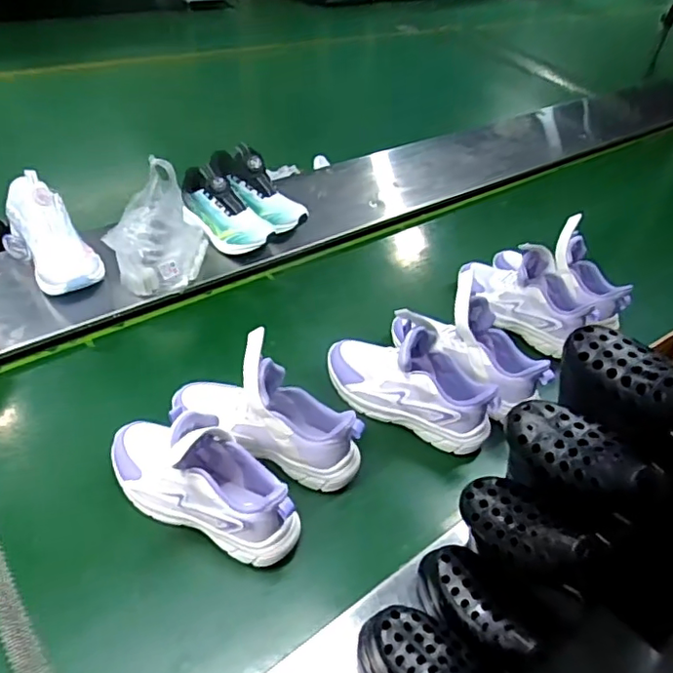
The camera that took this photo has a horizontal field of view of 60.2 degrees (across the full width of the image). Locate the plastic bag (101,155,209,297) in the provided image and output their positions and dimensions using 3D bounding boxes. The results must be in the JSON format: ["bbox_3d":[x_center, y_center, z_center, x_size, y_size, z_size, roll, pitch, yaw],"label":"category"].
[{"bbox_3d":[-0.308,-0.188,0.992,0.158,0.123,0.226,-6,45,-16],"label":"plastic bag"}]

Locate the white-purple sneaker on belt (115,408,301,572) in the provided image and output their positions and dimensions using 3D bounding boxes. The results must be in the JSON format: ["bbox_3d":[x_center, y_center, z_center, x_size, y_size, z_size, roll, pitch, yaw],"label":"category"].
[{"bbox_3d":[-0.161,0.158,0.676,0.252,0.126,0.088,21,44,12],"label":"white-purple sneaker on belt"}]

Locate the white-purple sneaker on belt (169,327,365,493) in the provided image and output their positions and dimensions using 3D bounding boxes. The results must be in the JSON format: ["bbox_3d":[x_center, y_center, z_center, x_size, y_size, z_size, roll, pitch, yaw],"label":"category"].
[{"bbox_3d":[-0.090,0.090,0.738,0.256,0.151,0.090,21,44,13],"label":"white-purple sneaker on belt"}]

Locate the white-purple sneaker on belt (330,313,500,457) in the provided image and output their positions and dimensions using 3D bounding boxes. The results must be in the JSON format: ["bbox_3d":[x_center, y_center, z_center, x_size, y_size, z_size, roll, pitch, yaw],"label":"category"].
[{"bbox_3d":[0.104,0.050,0.820,0.253,0.145,0.086,23,44,15],"label":"white-purple sneaker on belt"}]

